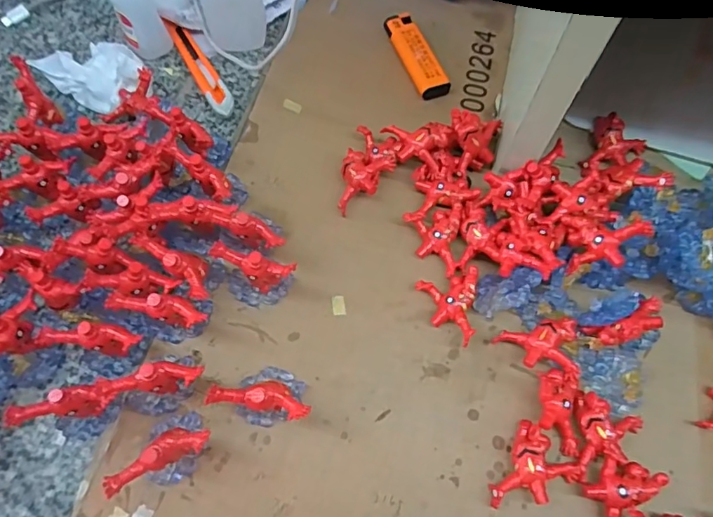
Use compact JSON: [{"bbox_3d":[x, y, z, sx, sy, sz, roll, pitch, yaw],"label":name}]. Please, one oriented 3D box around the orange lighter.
[{"bbox_3d":[0.046,-0.160,0.417,0.025,0.010,0.081,-21,67,-9],"label":"orange lighter"}]

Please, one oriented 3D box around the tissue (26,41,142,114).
[{"bbox_3d":[-0.198,-0.143,0.401,0.067,0.025,0.058,41,72,17],"label":"tissue"}]

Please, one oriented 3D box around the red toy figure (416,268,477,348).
[{"bbox_3d":[0.060,0.032,0.325,0.035,0.015,0.044,-11,66,-5],"label":"red toy figure"}]

